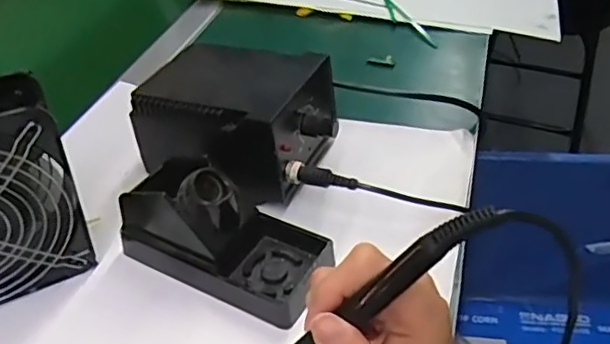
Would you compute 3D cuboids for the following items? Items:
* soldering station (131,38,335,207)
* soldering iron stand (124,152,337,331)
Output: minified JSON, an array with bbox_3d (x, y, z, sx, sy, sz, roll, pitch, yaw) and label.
[{"bbox_3d":[-0.058,-0.050,0.531,0.162,0.081,0.117,14,41,18],"label":"soldering station"},{"bbox_3d":[-0.058,0.037,0.452,0.156,0.078,0.086,22,44,25],"label":"soldering iron stand"}]

